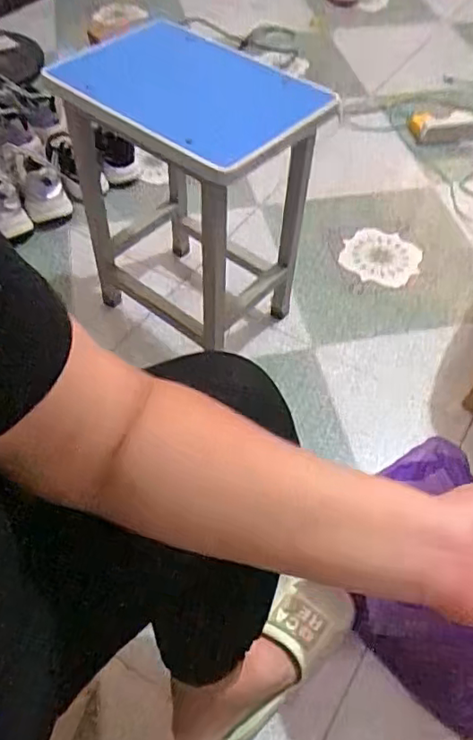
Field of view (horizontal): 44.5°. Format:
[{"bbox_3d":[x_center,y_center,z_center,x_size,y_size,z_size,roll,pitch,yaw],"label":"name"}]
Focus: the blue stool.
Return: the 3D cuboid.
[{"bbox_3d":[-0.080,-0.280,0.966,0.379,0.417,0.271,33,59,20],"label":"blue stool"}]

